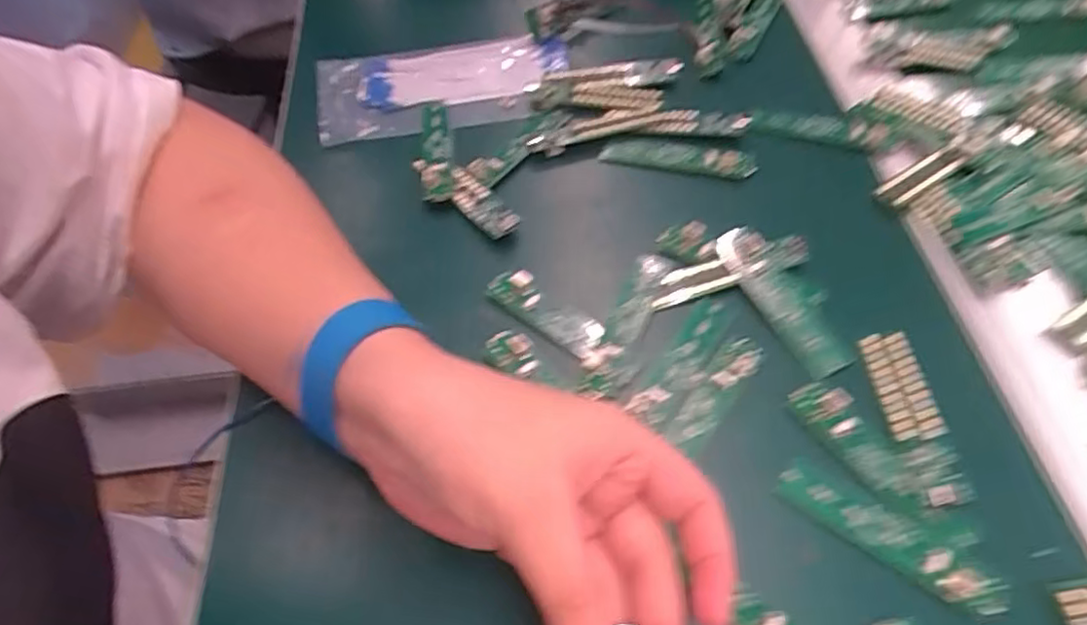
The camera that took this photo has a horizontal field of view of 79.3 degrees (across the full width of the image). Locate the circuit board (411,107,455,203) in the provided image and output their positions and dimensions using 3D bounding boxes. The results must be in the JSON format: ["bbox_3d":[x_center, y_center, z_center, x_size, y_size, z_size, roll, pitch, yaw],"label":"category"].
[{"bbox_3d":[-0.064,-0.094,0.379,0.022,0.008,0.073,-5,56,-2],"label":"circuit board"}]

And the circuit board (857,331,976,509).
[{"bbox_3d":[0.157,0.043,0.279,0.023,0.009,0.080,-1,56,1],"label":"circuit board"}]

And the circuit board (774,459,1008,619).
[{"bbox_3d":[0.134,0.086,0.255,0.083,0.007,0.020,34,63,22],"label":"circuit board"}]

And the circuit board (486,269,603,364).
[{"bbox_3d":[0.001,-0.003,0.313,0.062,0.009,0.019,34,63,22],"label":"circuit board"}]

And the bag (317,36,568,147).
[{"bbox_3d":[-0.064,-0.145,0.423,0.159,0.017,0.078,-8,56,-4],"label":"bag"}]

